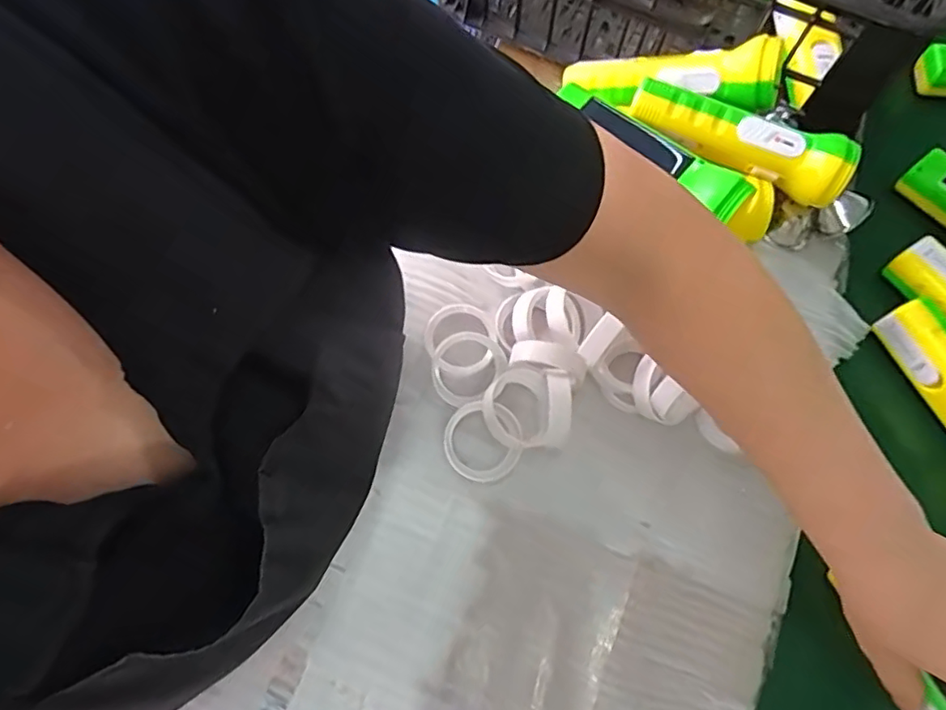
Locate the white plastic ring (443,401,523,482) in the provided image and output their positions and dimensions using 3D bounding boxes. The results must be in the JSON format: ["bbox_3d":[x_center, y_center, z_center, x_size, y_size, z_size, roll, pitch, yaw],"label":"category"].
[{"bbox_3d":[0.007,0.060,0.409,0.054,0.009,0.054,0,85,6],"label":"white plastic ring"}]

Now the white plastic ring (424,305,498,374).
[{"bbox_3d":[-0.010,-0.013,0.434,0.052,0.013,0.051,1,70,-2],"label":"white plastic ring"}]

